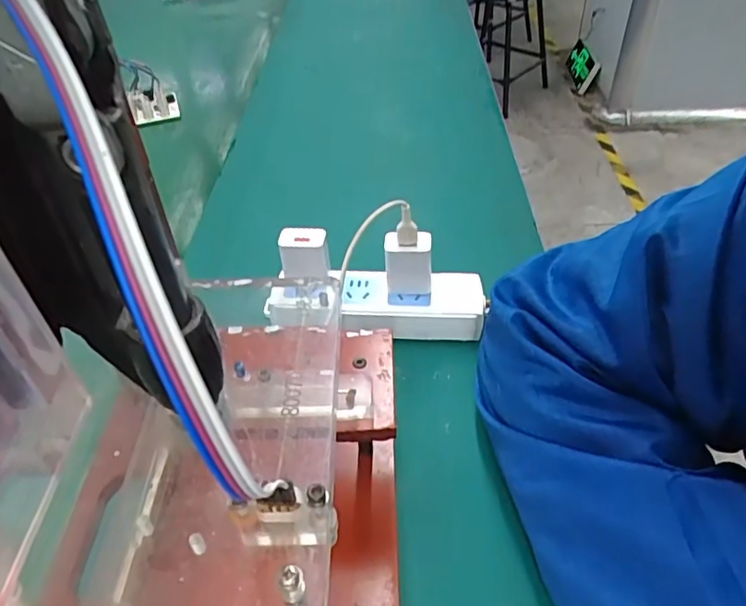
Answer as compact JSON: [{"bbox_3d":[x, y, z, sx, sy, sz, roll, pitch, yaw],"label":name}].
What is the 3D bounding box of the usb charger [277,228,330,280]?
[{"bbox_3d":[-0.054,-0.034,0.454,0.037,0.049,0.027,-2,44,1],"label":"usb charger"}]

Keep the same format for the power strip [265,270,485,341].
[{"bbox_3d":[0.002,-0.001,0.468,0.169,0.029,0.048,-1,44,2],"label":"power strip"}]

